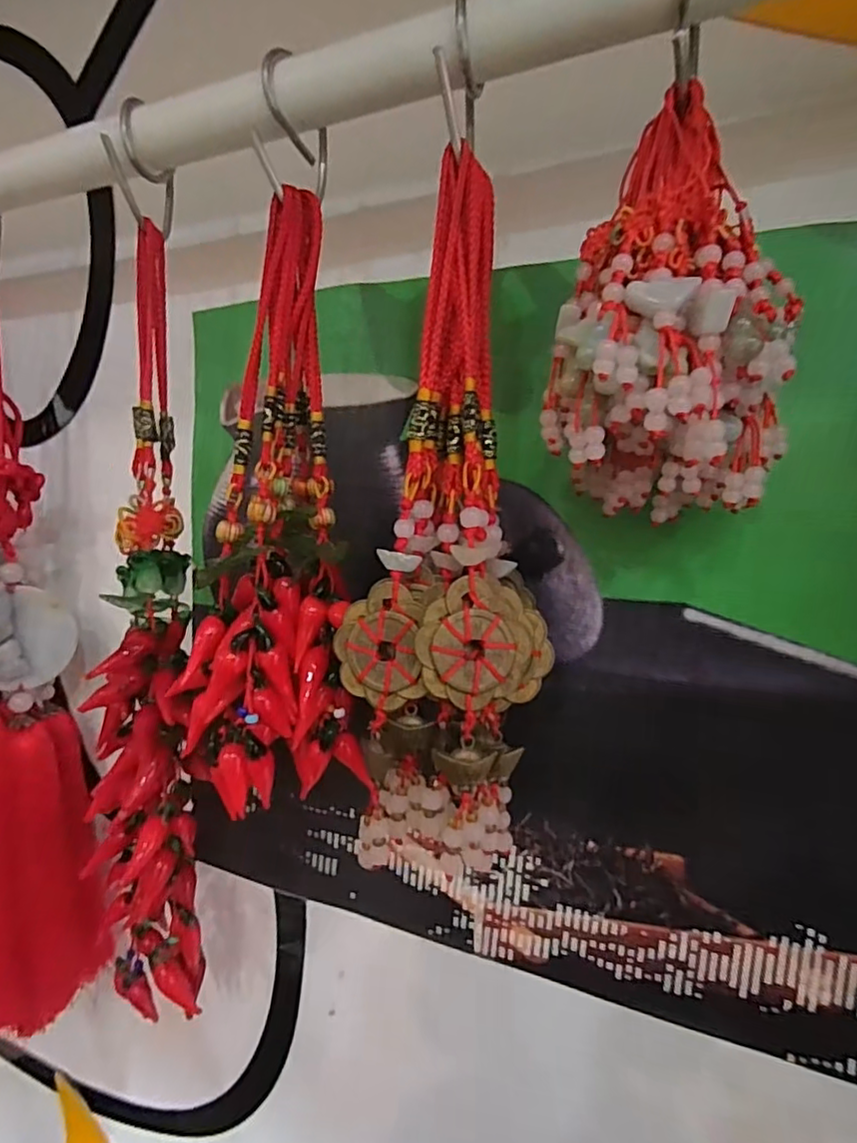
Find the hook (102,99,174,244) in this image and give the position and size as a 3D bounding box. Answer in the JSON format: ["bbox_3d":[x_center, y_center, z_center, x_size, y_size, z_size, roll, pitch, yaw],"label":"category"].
[{"bbox_3d":[-0.109,-0.154,0.224,0.009,0.040,0.032,3,5,9],"label":"hook"}]

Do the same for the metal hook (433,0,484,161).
[{"bbox_3d":[0.011,-0.147,0.175,0.005,0.041,0.025,5,6,31],"label":"metal hook"}]

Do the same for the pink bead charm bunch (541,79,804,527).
[{"bbox_3d":[0.065,-0.065,0.158,0.059,0.093,0.064,4,5,25],"label":"pink bead charm bunch"}]

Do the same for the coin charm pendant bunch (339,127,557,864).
[{"bbox_3d":[0.007,-0.014,0.179,0.051,0.205,0.032,4,5,25],"label":"coin charm pendant bunch"}]

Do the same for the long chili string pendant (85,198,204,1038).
[{"bbox_3d":[-0.109,0.027,0.228,0.036,0.301,0.046,0,5,-24],"label":"long chili string pendant"}]

